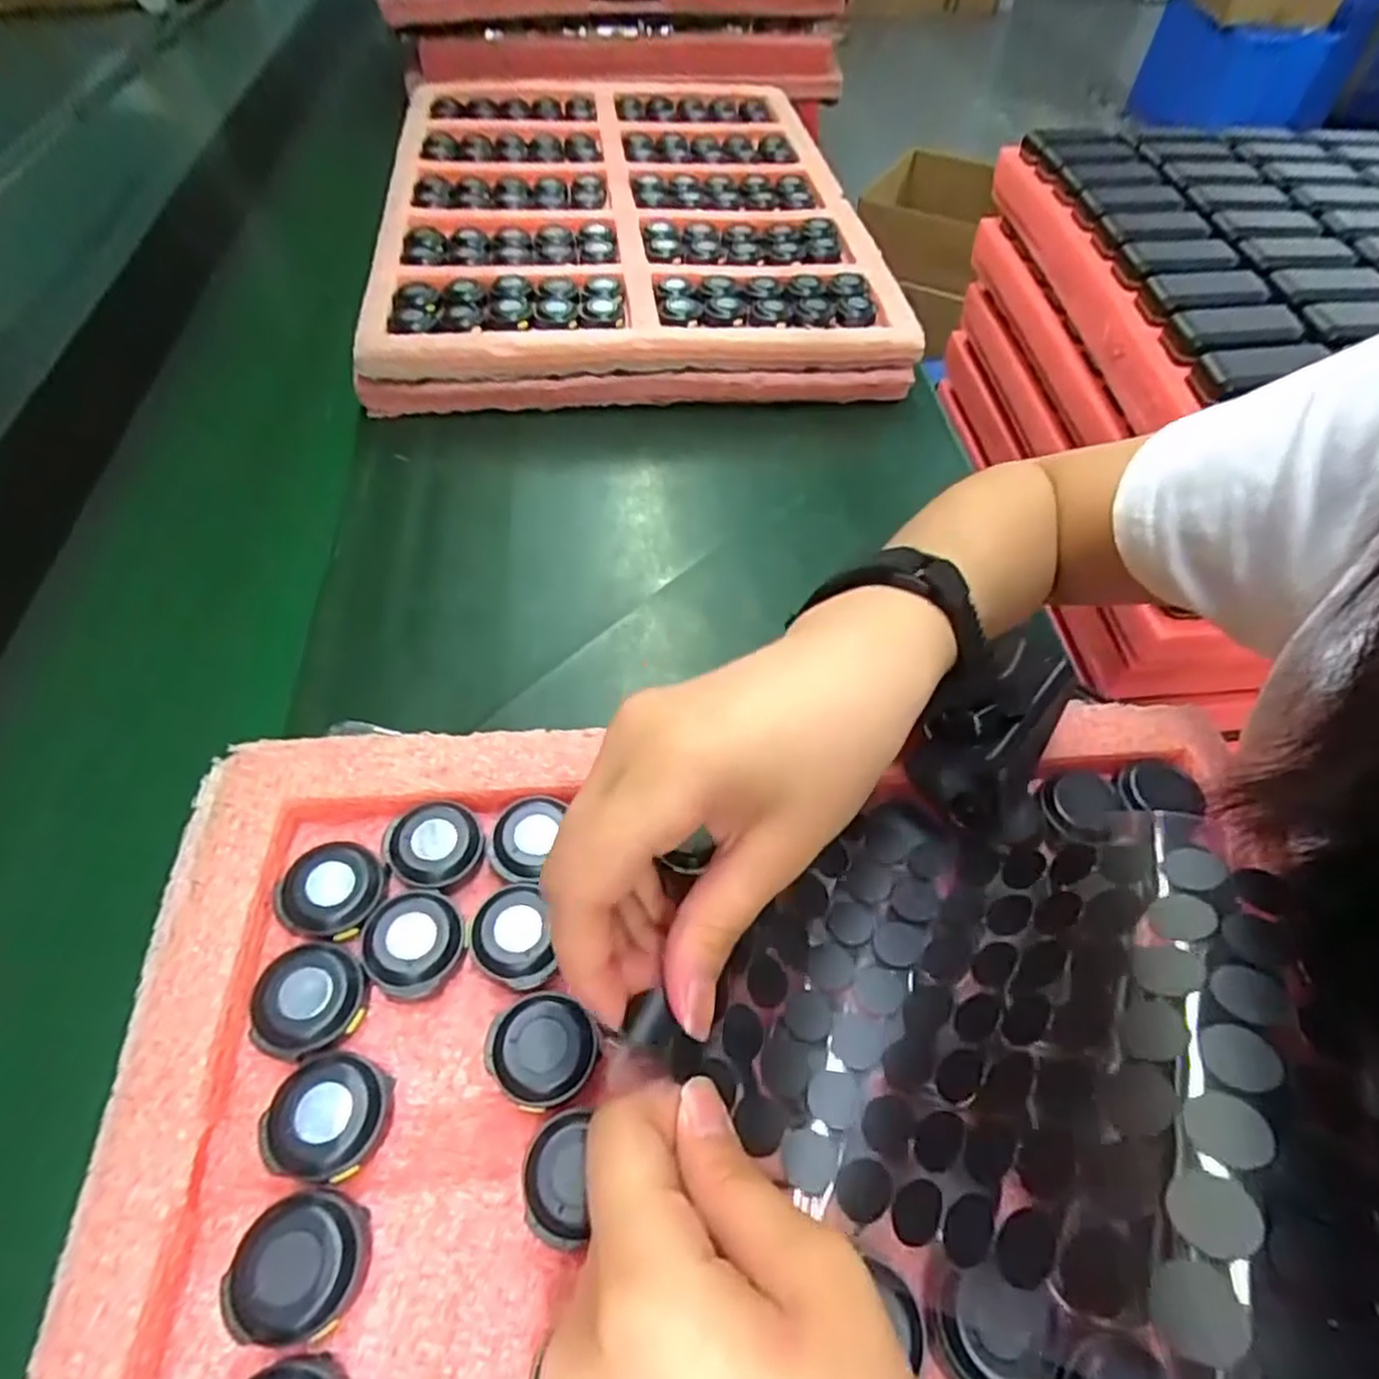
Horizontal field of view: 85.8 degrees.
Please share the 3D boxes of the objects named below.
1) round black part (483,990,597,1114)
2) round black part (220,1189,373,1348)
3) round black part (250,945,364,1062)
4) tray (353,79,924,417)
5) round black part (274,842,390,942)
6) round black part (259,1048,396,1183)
[{"bbox_3d":[-0.042,0.102,0.211,0.029,0.011,0.028,1,55,-2],"label":"round black part"},{"bbox_3d":[-0.094,0.138,0.177,0.028,0.011,0.030,1,55,-2],"label":"round black part"},{"bbox_3d":[-0.109,0.089,0.212,0.028,0.014,0.028,1,55,-2],"label":"round black part"},{"bbox_3d":[-0.059,-0.407,0.634,0.362,0.052,0.500,-4,55,-6],"label":"tray"},{"bbox_3d":[-0.111,0.062,0.229,0.028,0.010,0.029,1,55,-2],"label":"round black part"},{"bbox_3d":[-0.096,0.113,0.197,0.029,0.014,0.028,1,55,-2],"label":"round black part"}]

